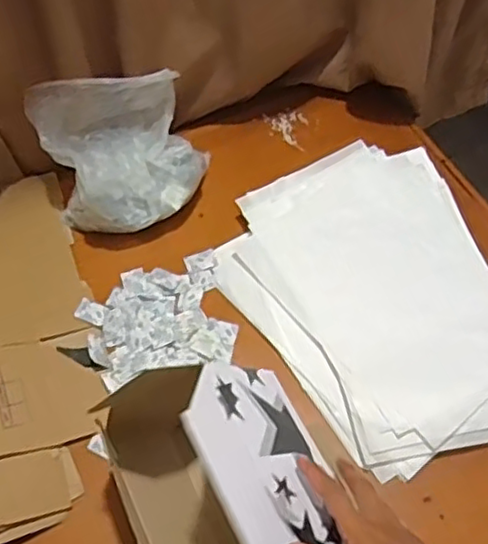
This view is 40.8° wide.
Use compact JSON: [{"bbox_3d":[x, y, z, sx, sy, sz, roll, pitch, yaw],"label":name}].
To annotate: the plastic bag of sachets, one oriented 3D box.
[{"bbox_3d":[-0.153,-0.157,0.851,0.212,0.146,0.155,-13,59,-8],"label":"plastic bag of sachets"}]

